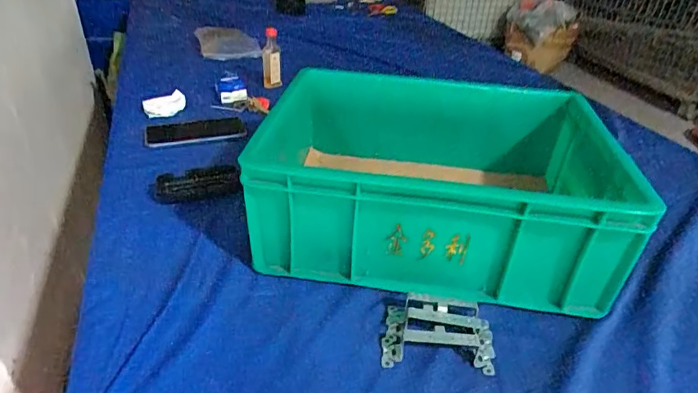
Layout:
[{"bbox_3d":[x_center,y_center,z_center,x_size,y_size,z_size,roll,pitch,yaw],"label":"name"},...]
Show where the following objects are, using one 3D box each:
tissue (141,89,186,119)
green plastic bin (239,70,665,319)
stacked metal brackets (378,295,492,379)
[{"bbox_3d":[-0.342,-0.169,0.862,0.089,0.044,0.032,-14,31,14],"label":"tissue"},{"bbox_3d":[0.108,-0.028,0.591,0.405,0.147,0.303,5,34,4],"label":"green plastic bin"},{"bbox_3d":[0.088,0.132,0.456,0.107,0.029,0.068,4,33,2],"label":"stacked metal brackets"}]

